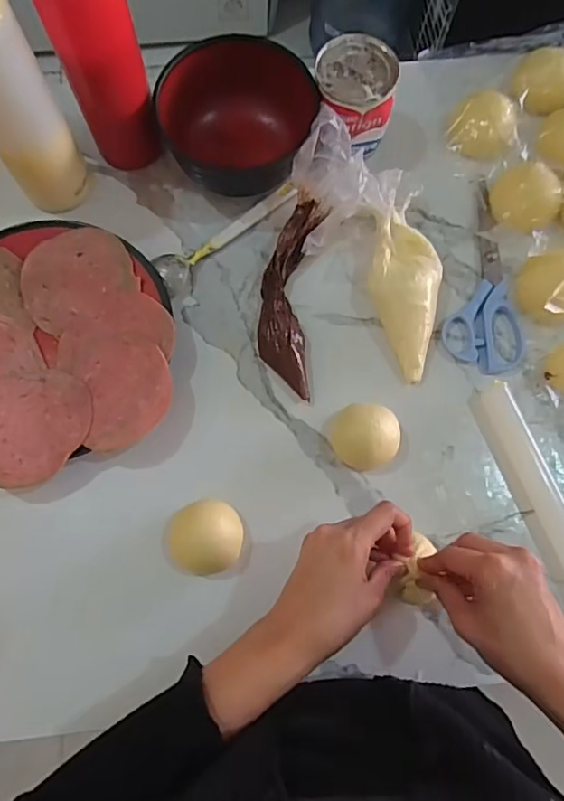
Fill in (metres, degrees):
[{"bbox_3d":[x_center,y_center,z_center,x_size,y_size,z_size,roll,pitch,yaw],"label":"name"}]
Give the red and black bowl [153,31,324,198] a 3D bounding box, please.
[{"bbox_3d":[-0.042,-0.264,0.515,0.137,0.072,0.113,28,76,6],"label":"red and black bowl"}]

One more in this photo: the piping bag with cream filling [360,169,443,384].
[{"bbox_3d":[0.110,-0.112,0.486,0.061,0.046,0.177,-9,75,-4],"label":"piping bag with cream filling"}]

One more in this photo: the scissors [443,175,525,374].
[{"bbox_3d":[0.176,-0.113,0.514,0.067,0.014,0.179,-7,75,-3],"label":"scissors"}]

